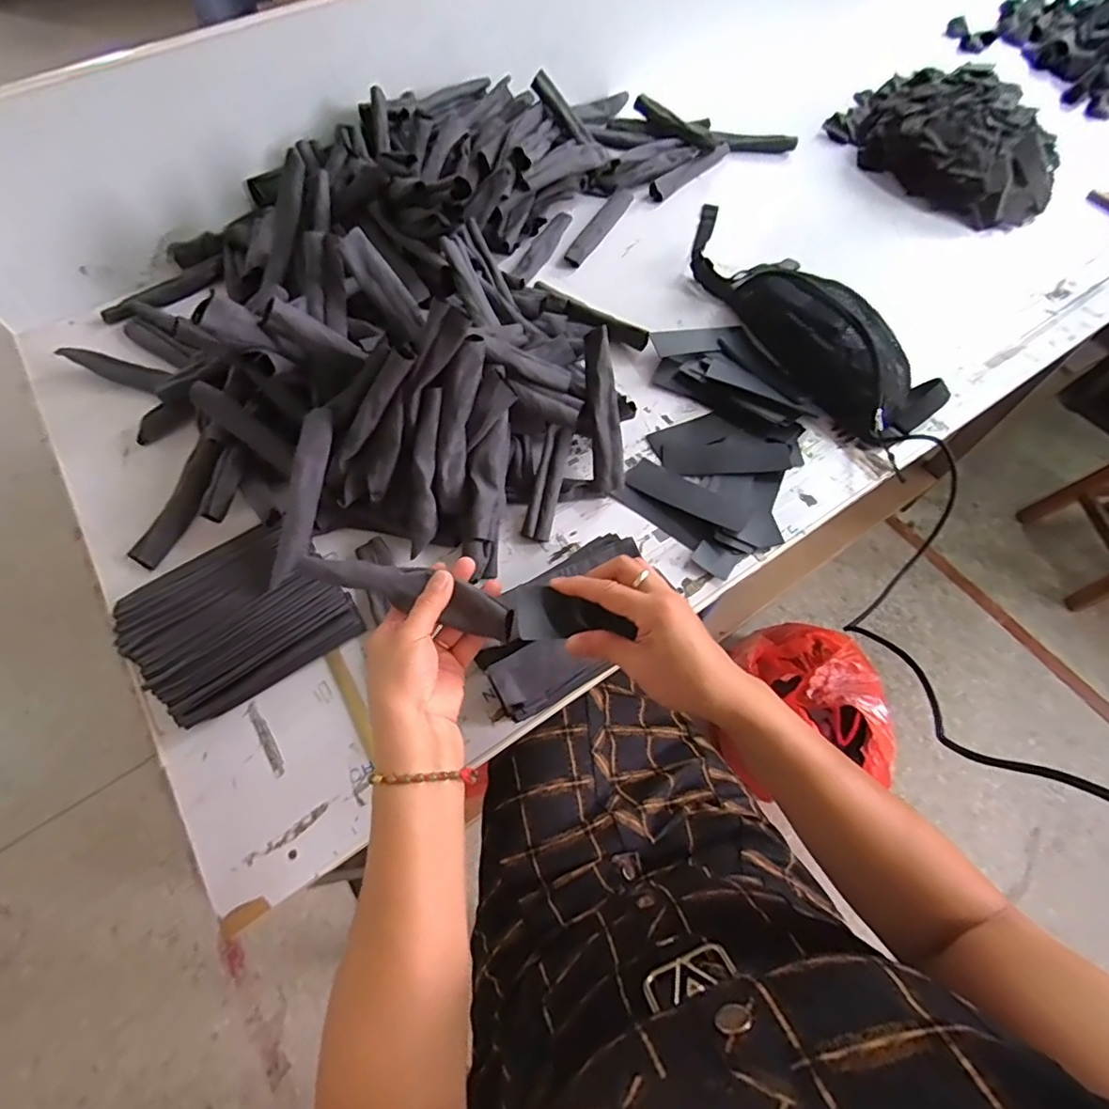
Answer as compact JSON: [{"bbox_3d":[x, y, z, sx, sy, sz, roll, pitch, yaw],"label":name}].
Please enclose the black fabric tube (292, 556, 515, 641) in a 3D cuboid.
[{"bbox_3d":[-0.118,0.025,0.439,0.181,0.016,0.033,16,65,11],"label":"black fabric tube"}]

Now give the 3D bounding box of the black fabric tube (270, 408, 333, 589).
[{"bbox_3d":[-0.253,-0.059,0.557,0.031,0.015,0.177,10,85,5],"label":"black fabric tube"}]

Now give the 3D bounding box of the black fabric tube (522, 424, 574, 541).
[{"bbox_3d":[-0.007,-0.083,0.654,0.032,0.031,0.138,12,76,6],"label":"black fabric tube"}]

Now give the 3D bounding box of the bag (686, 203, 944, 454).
[{"bbox_3d":[0.325,-0.357,0.767,0.157,0.085,0.487,-27,67,-13],"label":"bag"}]

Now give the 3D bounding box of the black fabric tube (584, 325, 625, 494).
[{"bbox_3d":[0.058,-0.165,0.638,0.033,0.017,0.179,-6,95,-3],"label":"black fabric tube"}]

